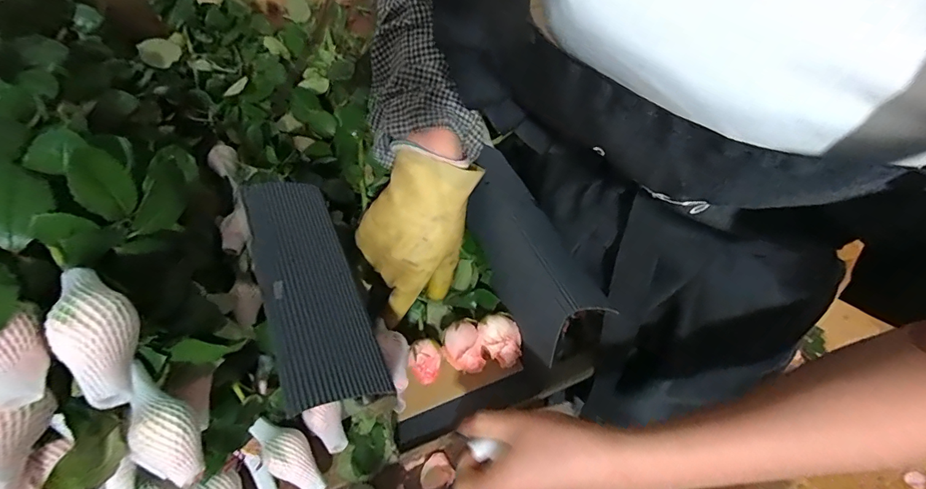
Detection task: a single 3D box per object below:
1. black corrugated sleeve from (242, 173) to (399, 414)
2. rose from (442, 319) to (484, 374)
[{"bbox_3d":[-0.119,0.021,0.330,0.065,0.009,0.214,-7,47,-30],"label":"black corrugated sleeve"},{"bbox_3d":[0.000,0.106,0.435,0.036,0.041,0.052,-15,54,-5],"label":"rose"}]

